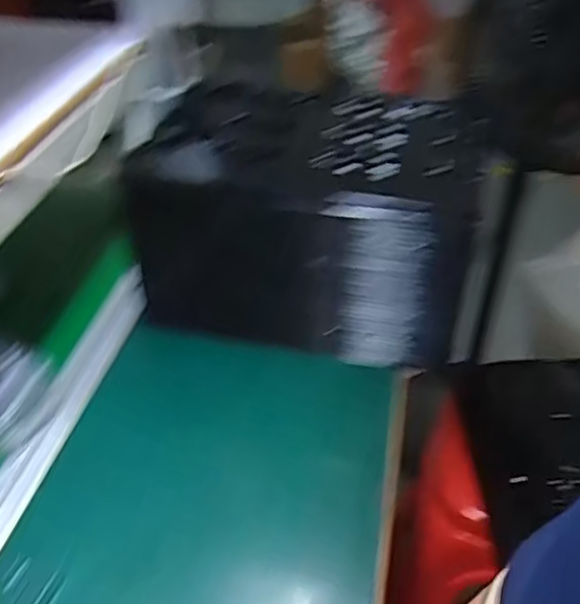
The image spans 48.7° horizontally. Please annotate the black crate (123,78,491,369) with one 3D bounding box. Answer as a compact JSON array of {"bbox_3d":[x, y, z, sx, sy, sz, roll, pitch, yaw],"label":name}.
[{"bbox_3d":[0.024,-0.075,0.713,0.347,0.231,0.236,12,41,17],"label":"black crate"}]

